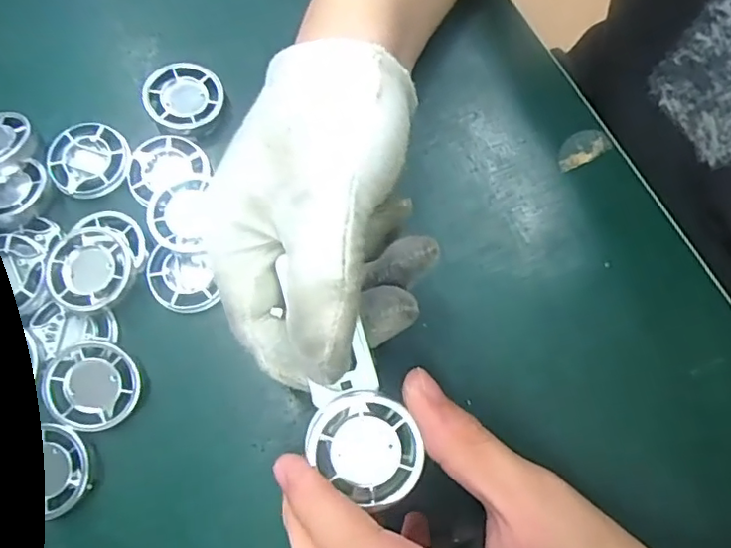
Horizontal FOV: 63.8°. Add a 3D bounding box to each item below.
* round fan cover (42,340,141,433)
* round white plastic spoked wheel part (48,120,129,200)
[{"bbox_3d":[-0.120,0.049,0.257,0.039,0.004,0.038,1,85,-8],"label":"round fan cover"},{"bbox_3d":[-0.138,-0.057,0.292,0.039,0.004,0.039,0,75,1],"label":"round white plastic spoked wheel part"}]

